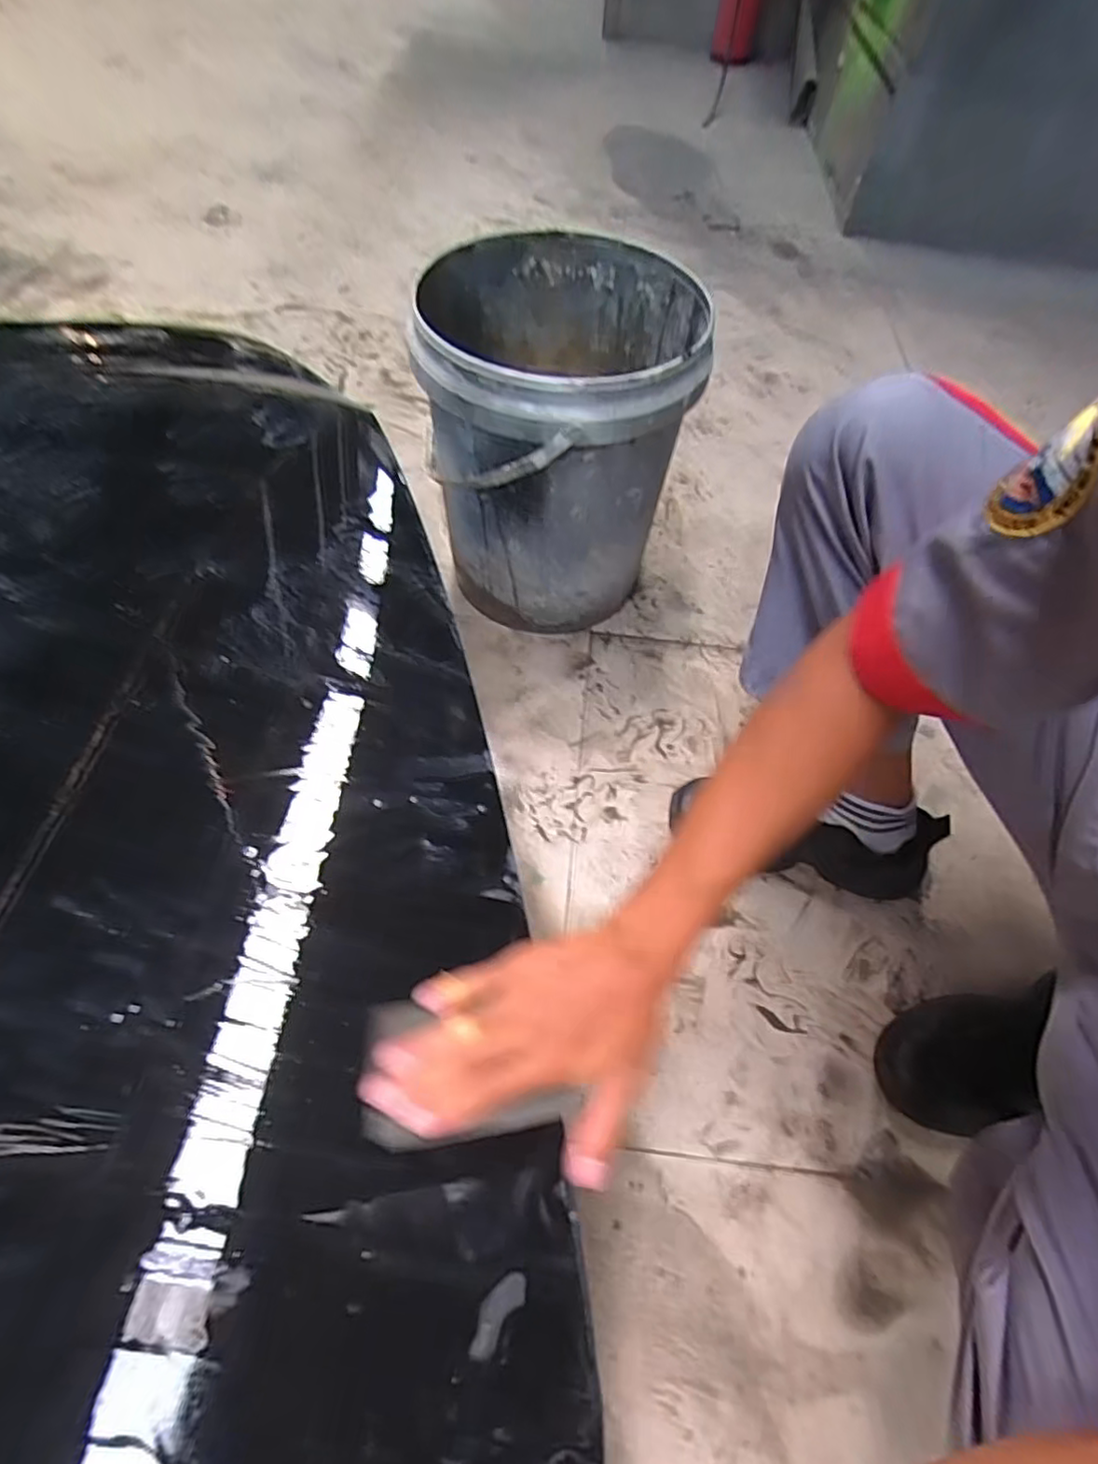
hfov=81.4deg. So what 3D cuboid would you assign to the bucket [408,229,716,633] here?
[{"bbox_3d":[0.005,-0.338,0.799,0.287,0.375,0.316,1,59,-3],"label":"bucket"}]

